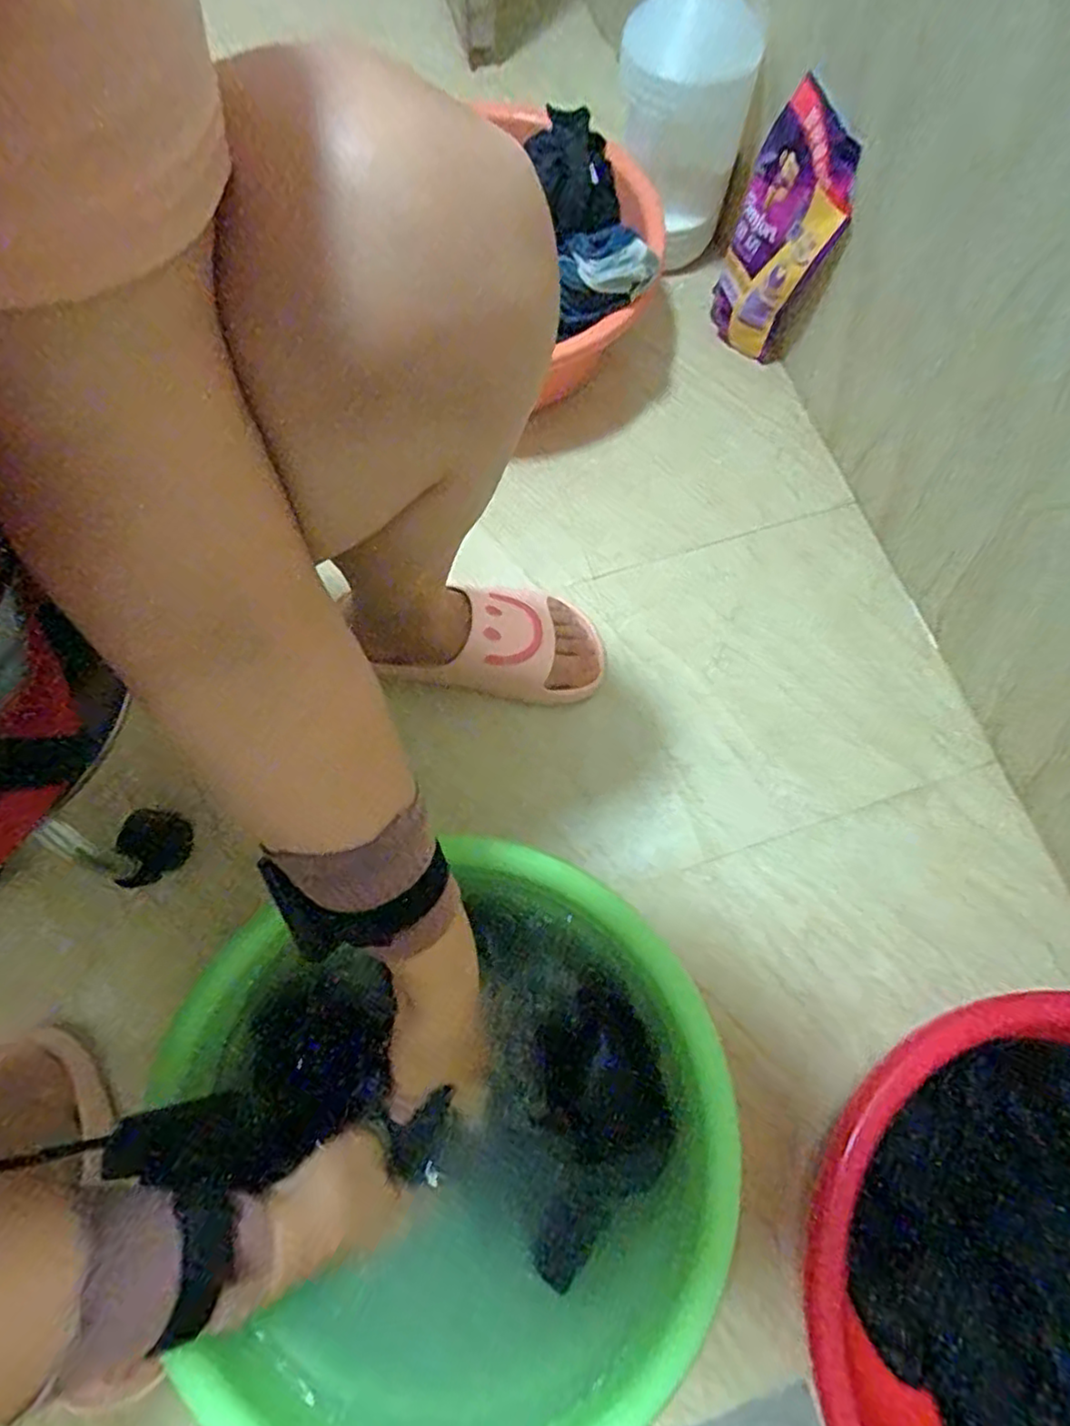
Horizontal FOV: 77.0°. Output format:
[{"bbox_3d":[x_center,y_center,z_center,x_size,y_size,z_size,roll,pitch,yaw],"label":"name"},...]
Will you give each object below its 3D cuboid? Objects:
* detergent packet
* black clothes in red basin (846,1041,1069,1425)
[{"bbox_3d":[0.225,-0.454,0.639,0.023,0.208,0.139,-15,80,-15],"label":"detergent packet"},{"bbox_3d":[0.365,0.385,0.464,0.235,0.113,0.250,39,75,11],"label":"black clothes in red basin"}]

